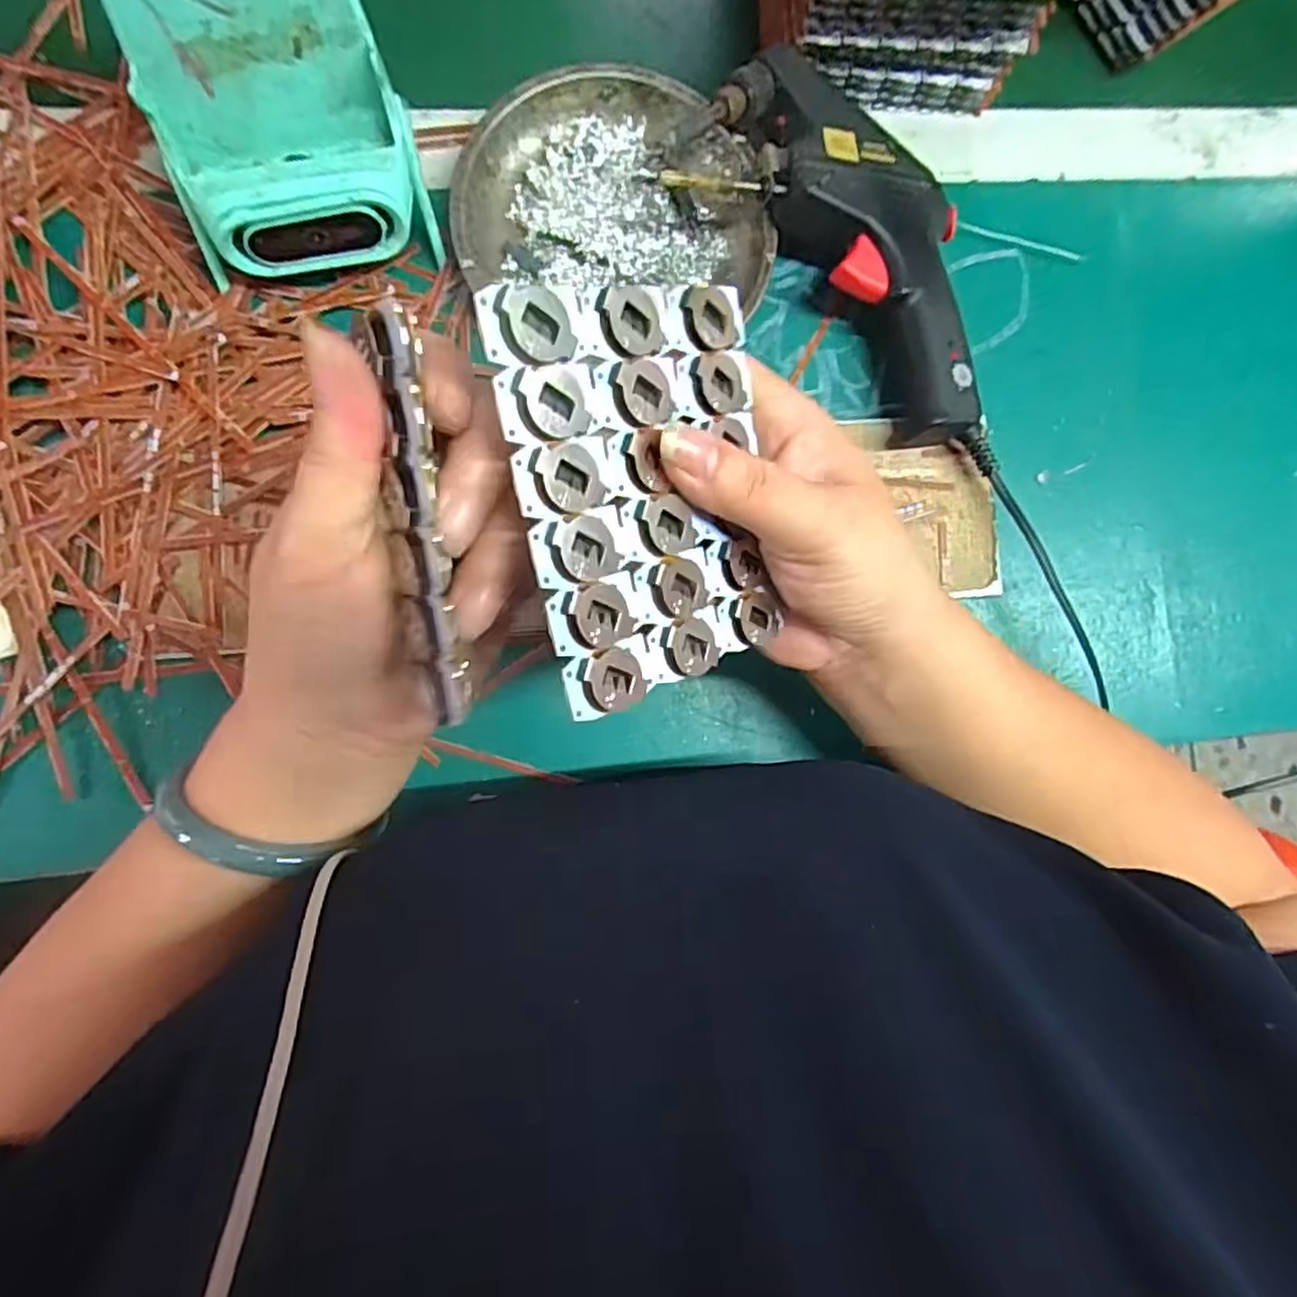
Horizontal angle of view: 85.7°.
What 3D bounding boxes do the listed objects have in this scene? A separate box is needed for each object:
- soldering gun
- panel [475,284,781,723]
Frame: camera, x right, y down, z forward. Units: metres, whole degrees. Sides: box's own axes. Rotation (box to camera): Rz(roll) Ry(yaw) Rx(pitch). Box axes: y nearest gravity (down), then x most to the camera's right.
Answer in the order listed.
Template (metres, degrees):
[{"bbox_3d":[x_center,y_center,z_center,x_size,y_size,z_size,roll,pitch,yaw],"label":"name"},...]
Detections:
[{"bbox_3d":[0.107,-0.197,0.330,0.103,0.041,0.191,-41,92,-7],"label":"soldering gun"},{"bbox_3d":[0.003,-0.043,0.195,0.083,0.006,0.104,-22,108,-37],"label":"panel"}]

